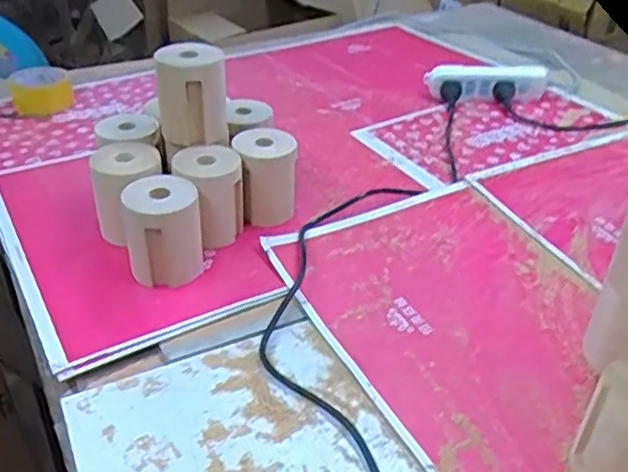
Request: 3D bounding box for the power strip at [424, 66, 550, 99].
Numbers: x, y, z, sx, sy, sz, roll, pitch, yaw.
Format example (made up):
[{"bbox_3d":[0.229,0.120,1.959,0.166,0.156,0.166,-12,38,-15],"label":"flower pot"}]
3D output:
[{"bbox_3d":[0.292,-0.259,1.104,0.203,0.057,0.046,0,35,-1],"label":"power strip"}]

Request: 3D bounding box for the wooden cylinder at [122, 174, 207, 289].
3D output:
[{"bbox_3d":[-0.163,-0.001,0.701,0.081,0.107,0.079,-9,36,-13],"label":"wooden cylinder"}]

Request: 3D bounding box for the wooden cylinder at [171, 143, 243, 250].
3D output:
[{"bbox_3d":[-0.122,-0.044,0.762,0.074,0.108,0.074,-9,36,-13],"label":"wooden cylinder"}]

